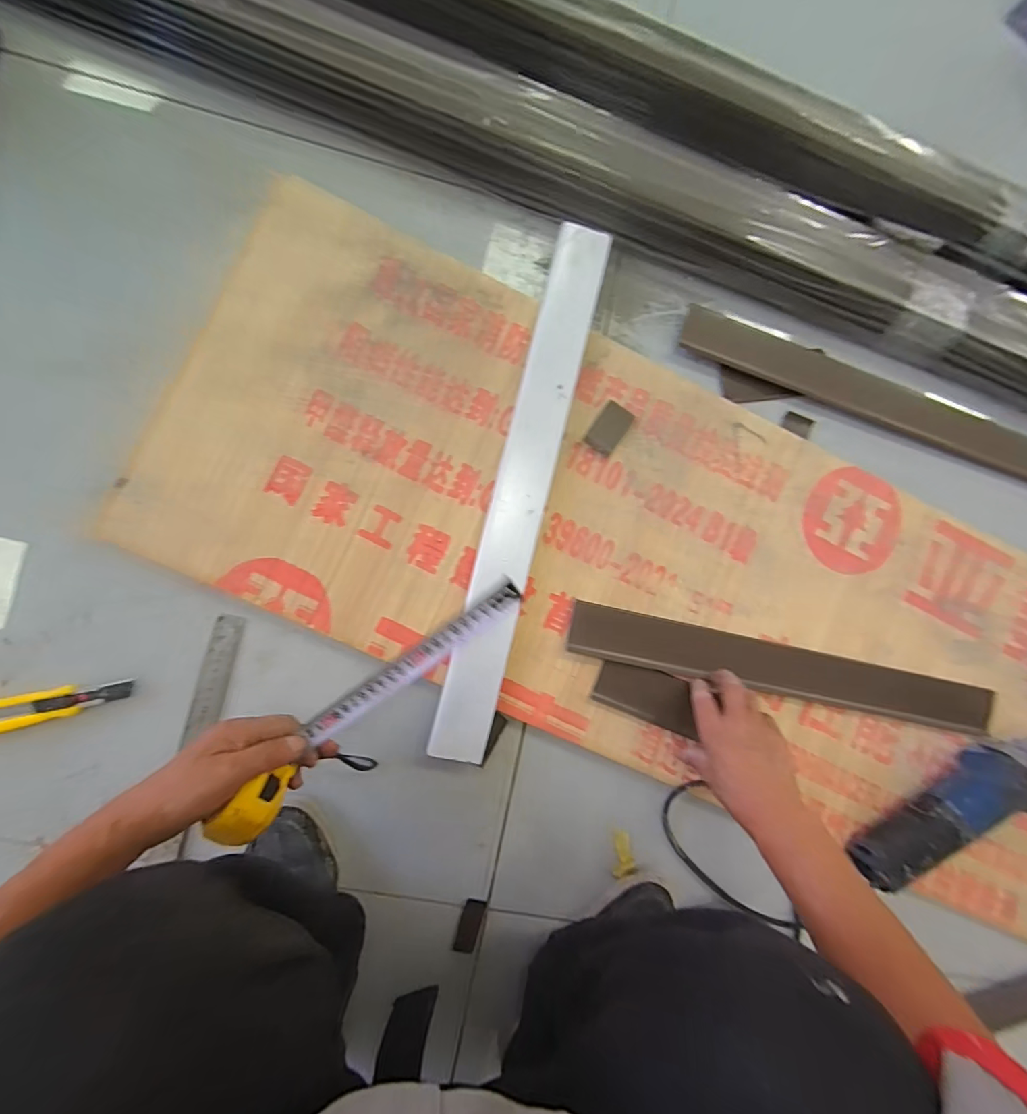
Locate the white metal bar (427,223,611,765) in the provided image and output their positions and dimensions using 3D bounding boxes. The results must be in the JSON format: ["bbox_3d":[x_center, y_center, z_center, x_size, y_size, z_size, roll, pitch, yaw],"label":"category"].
[{"bbox_3d":[0.013,-0.077,0.536,0.062,0.030,0.594,14,87,-6],"label":"white metal bar"}]

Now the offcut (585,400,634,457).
[{"bbox_3d":[0.111,-0.148,0.563,0.035,0.005,0.059,34,85,-5],"label":"offcut"}]

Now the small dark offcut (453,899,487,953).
[{"bbox_3d":[-0.047,0.403,0.533,0.024,0.008,0.054,17,87,-6],"label":"small dark offcut"}]

